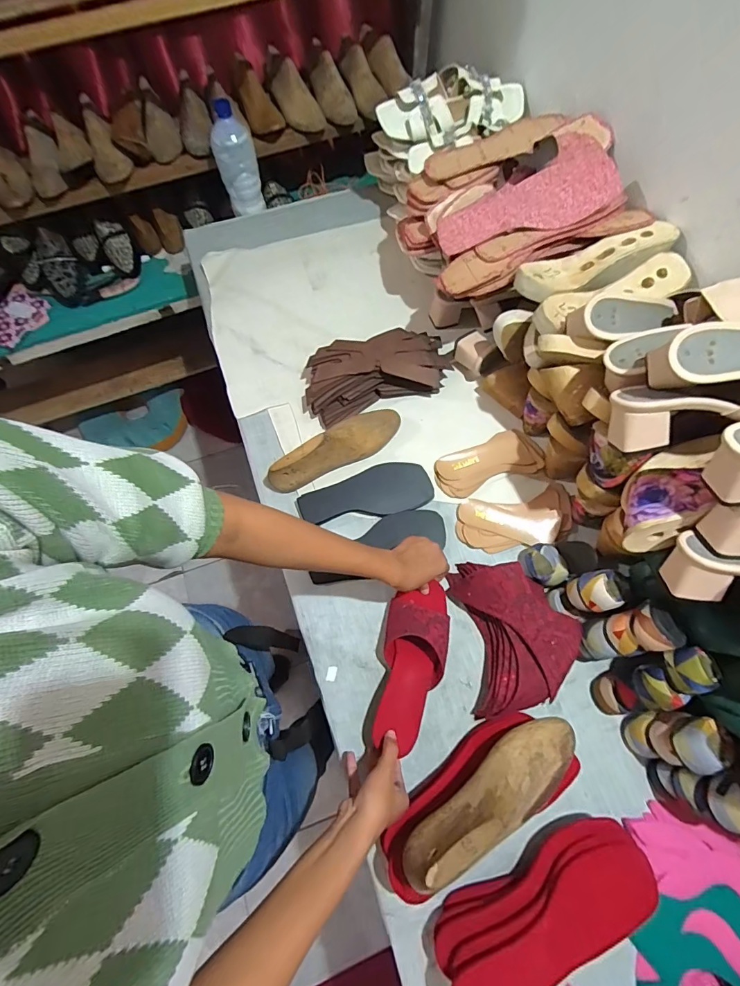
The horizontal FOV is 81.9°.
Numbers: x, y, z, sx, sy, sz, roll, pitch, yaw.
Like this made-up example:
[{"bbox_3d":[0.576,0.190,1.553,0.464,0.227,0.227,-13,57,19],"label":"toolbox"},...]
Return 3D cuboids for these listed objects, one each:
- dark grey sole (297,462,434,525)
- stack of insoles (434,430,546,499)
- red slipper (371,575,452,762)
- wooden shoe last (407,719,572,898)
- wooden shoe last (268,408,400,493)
[{"bbox_3d":[-0.007,0.004,0.699,0.211,0.017,0.082,-13,69,-3],"label":"dark grey sole"},{"bbox_3d":[0.199,-0.048,0.709,0.174,0.017,0.083,-23,70,-7],"label":"stack of insoles"},{"bbox_3d":[0.057,0.221,0.573,0.086,0.055,0.214,13,65,7],"label":"red slipper"},{"bbox_3d":[0.144,0.336,0.467,0.240,0.074,0.073,-22,68,-28],"label":"wooden shoe last"},{"bbox_3d":[-0.056,-0.076,0.696,0.240,0.073,0.071,-37,72,-12],"label":"wooden shoe last"}]

